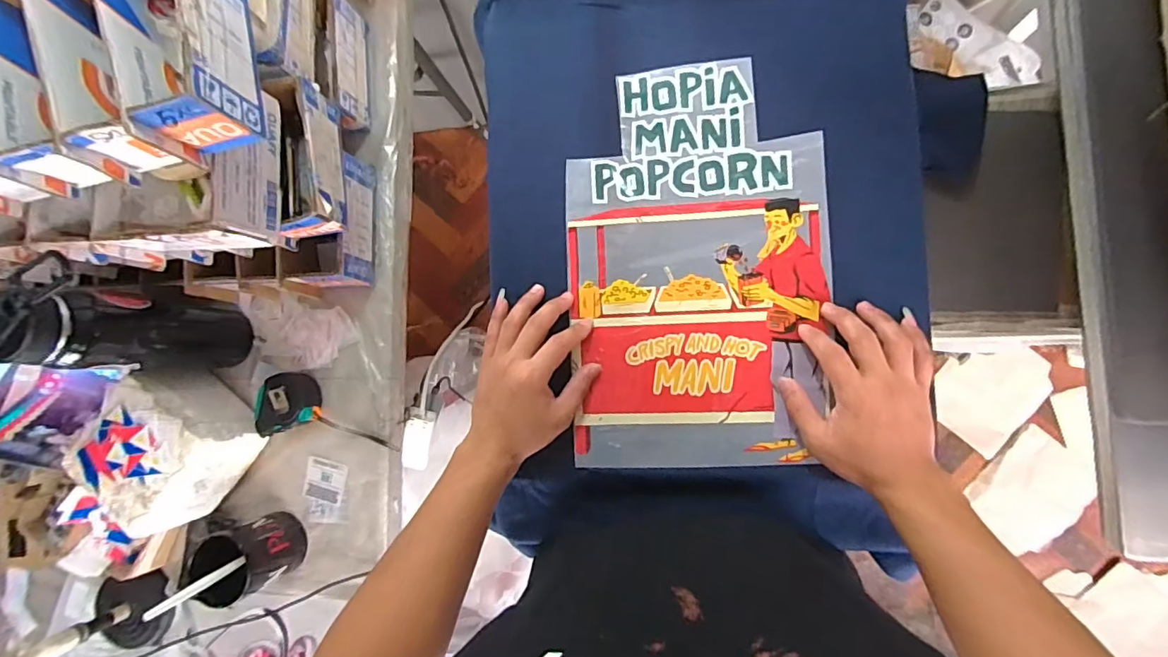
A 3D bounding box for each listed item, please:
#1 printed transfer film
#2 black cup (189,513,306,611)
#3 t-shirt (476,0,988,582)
[{"bbox_3d":[0.108,-0.063,0.503,0.239,0.005,0.383,-3,86,8],"label":"printed transfer film"},{"bbox_3d":[-0.414,0.281,0.643,0.081,0.095,0.085,-1,86,8],"label":"black cup"},{"bbox_3d":[0.128,-0.101,0.509,0.443,0.026,0.601,-5,85,8],"label":"t-shirt"}]

